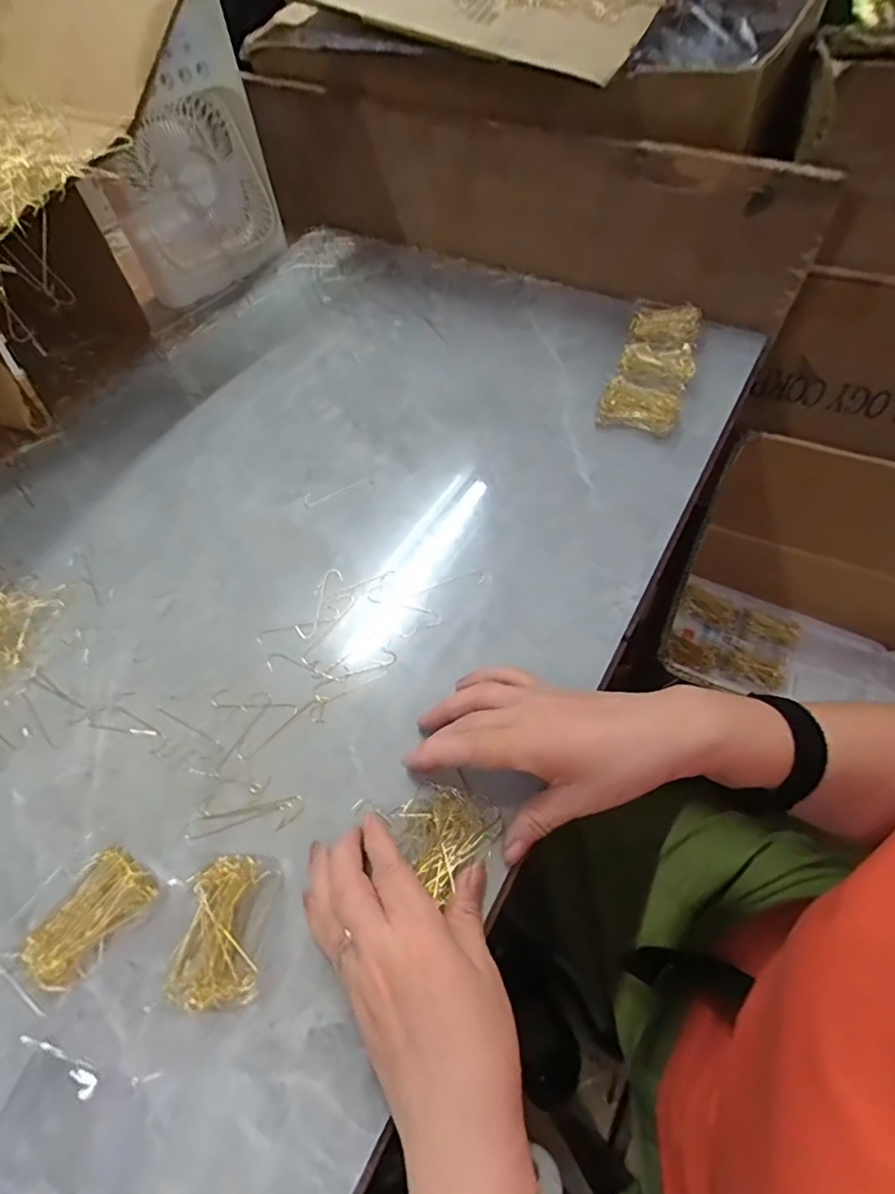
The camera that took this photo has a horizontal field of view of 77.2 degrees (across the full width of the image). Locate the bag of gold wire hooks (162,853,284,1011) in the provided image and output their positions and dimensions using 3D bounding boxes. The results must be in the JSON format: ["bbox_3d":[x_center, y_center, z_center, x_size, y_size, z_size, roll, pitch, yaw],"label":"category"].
[{"bbox_3d":[-0.125,0.184,0.312,0.052,0.016,0.072,2,57,5],"label":"bag of gold wire hooks"}]

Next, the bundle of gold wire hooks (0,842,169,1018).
[{"bbox_3d":[-0.205,0.183,0.316,0.046,0.015,0.075,28,63,20],"label":"bundle of gold wire hooks"}]

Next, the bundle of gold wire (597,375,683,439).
[{"bbox_3d":[0.181,-0.180,0.527,0.071,0.019,0.053,15,59,13],"label":"bundle of gold wire"}]

